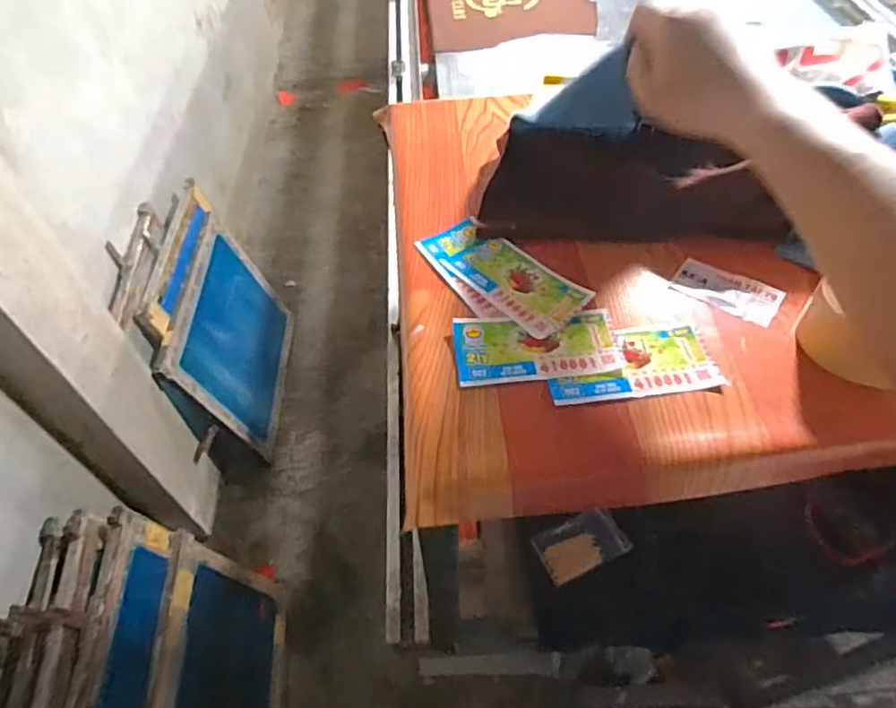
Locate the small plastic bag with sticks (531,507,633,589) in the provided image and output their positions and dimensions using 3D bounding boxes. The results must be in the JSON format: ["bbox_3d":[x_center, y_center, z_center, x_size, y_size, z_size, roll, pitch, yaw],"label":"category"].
[{"bbox_3d":[0.173,0.247,0.776,0.112,0.014,0.065,-24,72,-7],"label":"small plastic bag with sticks"}]

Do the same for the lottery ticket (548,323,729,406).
[{"bbox_3d":[0.136,0.005,0.447,0.125,0.004,0.060,-6,52,-3],"label":"lottery ticket"}]

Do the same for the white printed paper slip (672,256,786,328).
[{"bbox_3d":[0.228,-0.052,0.488,0.081,0.005,0.042,28,58,22],"label":"white printed paper slip"}]

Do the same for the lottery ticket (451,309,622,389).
[{"bbox_3d":[0.068,-0.006,0.458,0.122,0.004,0.063,-4,52,-1],"label":"lottery ticket"}]

